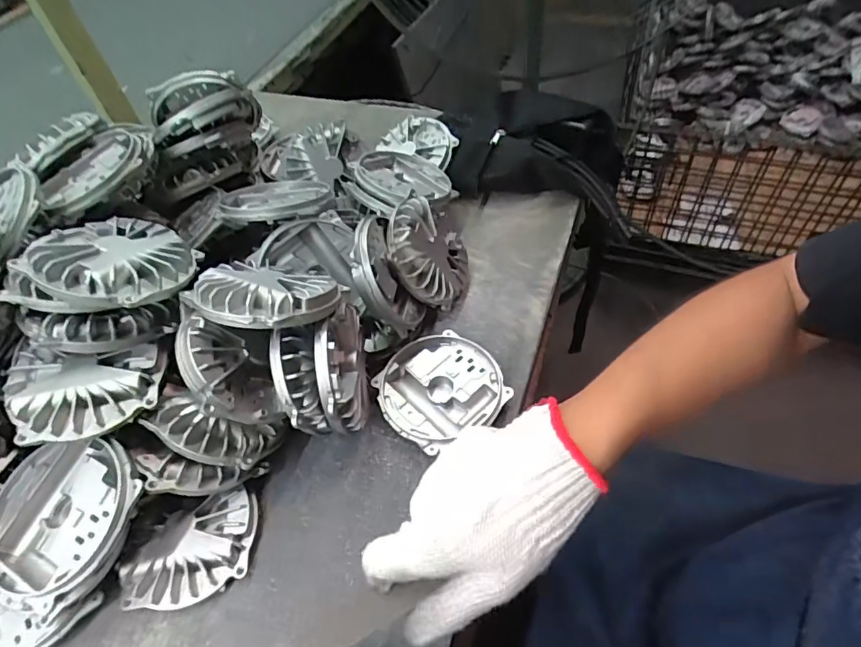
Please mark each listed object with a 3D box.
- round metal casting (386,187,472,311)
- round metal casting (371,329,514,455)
[{"bbox_3d":[-0.001,-0.073,0.522,0.030,0.108,0.106,-14,52,37],"label":"round metal casting"},{"bbox_3d":[0.008,0.059,0.467,0.107,0.022,0.101,-3,52,4],"label":"round metal casting"}]

